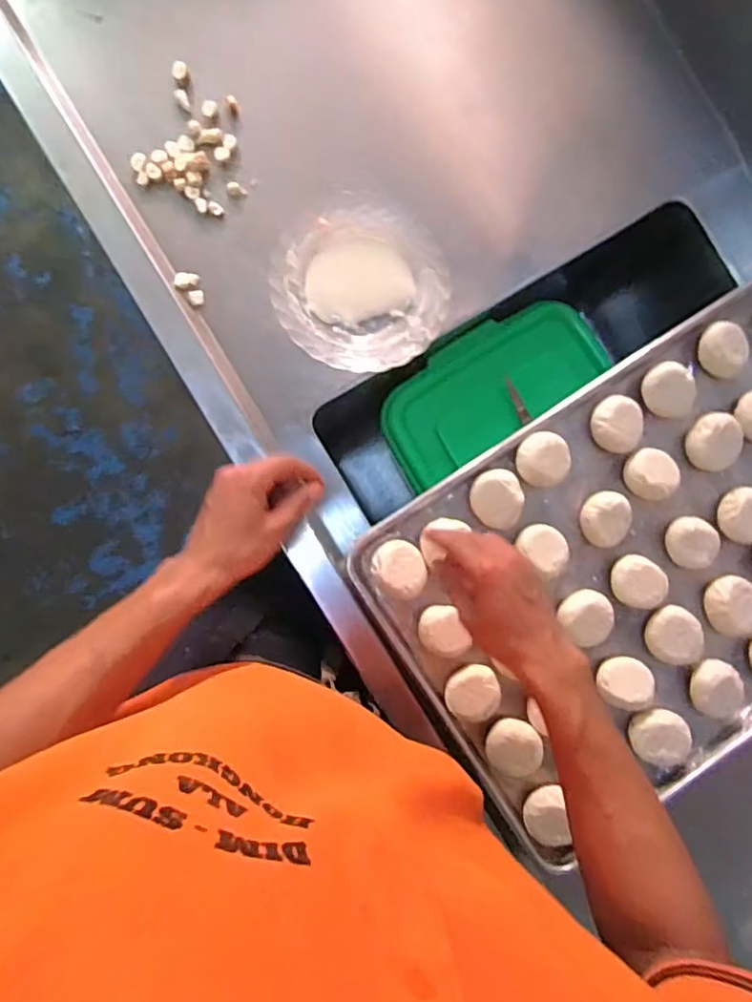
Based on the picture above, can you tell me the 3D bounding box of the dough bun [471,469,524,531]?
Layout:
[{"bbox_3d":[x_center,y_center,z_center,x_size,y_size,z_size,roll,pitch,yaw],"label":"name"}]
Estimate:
[{"bbox_3d":[0.124,-0.002,0.623,0.050,0.023,0.061,-13,92,-6],"label":"dough bun"}]

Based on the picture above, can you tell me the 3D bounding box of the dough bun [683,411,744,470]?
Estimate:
[{"bbox_3d":[0.363,-0.063,0.646,0.050,0.025,0.059,-11,91,-6],"label":"dough bun"}]

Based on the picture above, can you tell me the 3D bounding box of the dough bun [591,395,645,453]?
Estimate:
[{"bbox_3d":[0.255,-0.082,0.640,0.059,0.032,0.057,0,90,-6],"label":"dough bun"}]

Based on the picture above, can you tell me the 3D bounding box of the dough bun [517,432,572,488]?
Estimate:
[{"bbox_3d":[0.174,-0.042,0.631,0.055,0.031,0.054,0,90,-6],"label":"dough bun"}]

